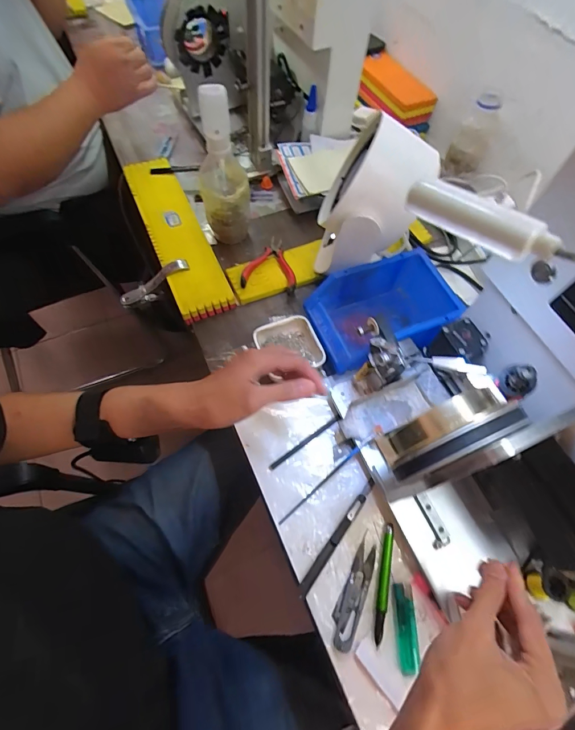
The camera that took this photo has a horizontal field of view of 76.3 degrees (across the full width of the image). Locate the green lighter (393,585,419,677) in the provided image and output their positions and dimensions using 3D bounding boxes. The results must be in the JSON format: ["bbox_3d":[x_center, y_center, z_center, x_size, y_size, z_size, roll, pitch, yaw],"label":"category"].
[{"bbox_3d":[0.122,0.271,0.378,0.021,0.011,0.075,5,63,0],"label":"green lighter"}]

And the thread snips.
[{"bbox_3d":[0.071,0.241,0.389,0.025,0.011,0.106,23,64,9],"label":"thread snips"}]

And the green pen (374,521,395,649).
[{"bbox_3d":[0.105,0.234,0.396,0.010,0.009,0.115,14,63,4],"label":"green pen"}]

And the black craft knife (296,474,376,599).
[{"bbox_3d":[0.058,0.191,0.415,0.011,0.012,0.147,35,66,14],"label":"black craft knife"}]

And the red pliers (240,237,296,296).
[{"bbox_3d":[-0.022,-0.157,0.577,0.082,0.026,0.090,11,63,3],"label":"red pliers"}]

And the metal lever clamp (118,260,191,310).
[{"bbox_3d":[-0.204,-0.123,0.566,0.119,0.039,0.013,-32,64,10],"label":"metal lever clamp"}]

